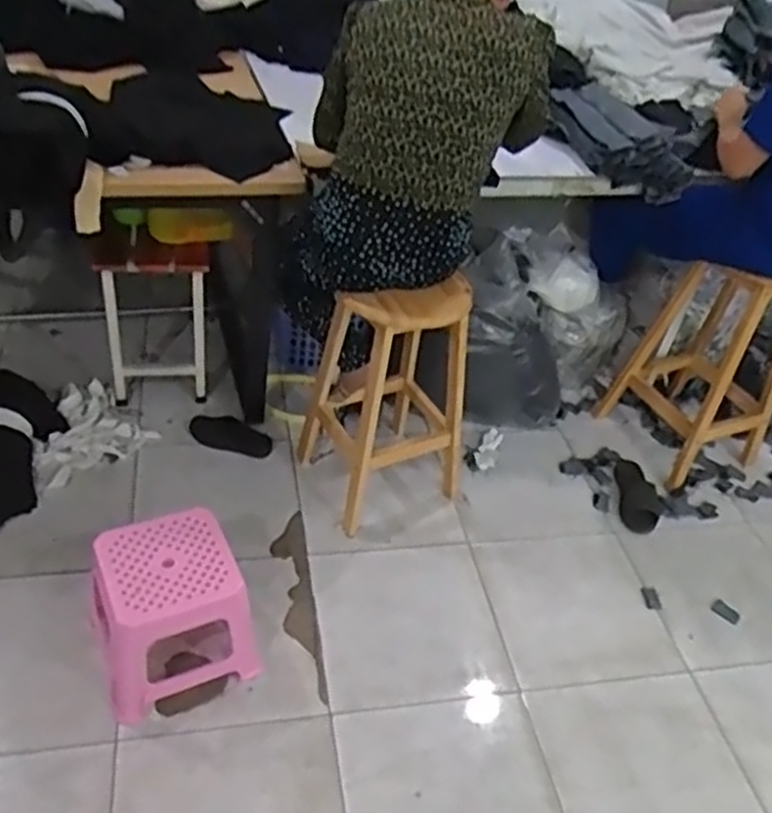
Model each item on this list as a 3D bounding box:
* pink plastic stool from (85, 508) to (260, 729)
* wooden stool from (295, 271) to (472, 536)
[{"bbox_3d":[-0.414,0.376,1.461,0.274,0.243,0.256,-14,45,-23],"label":"pink plastic stool"},{"bbox_3d":[-0.006,-0.047,1.824,0.321,0.608,0.334,-15,45,-25],"label":"wooden stool"}]

